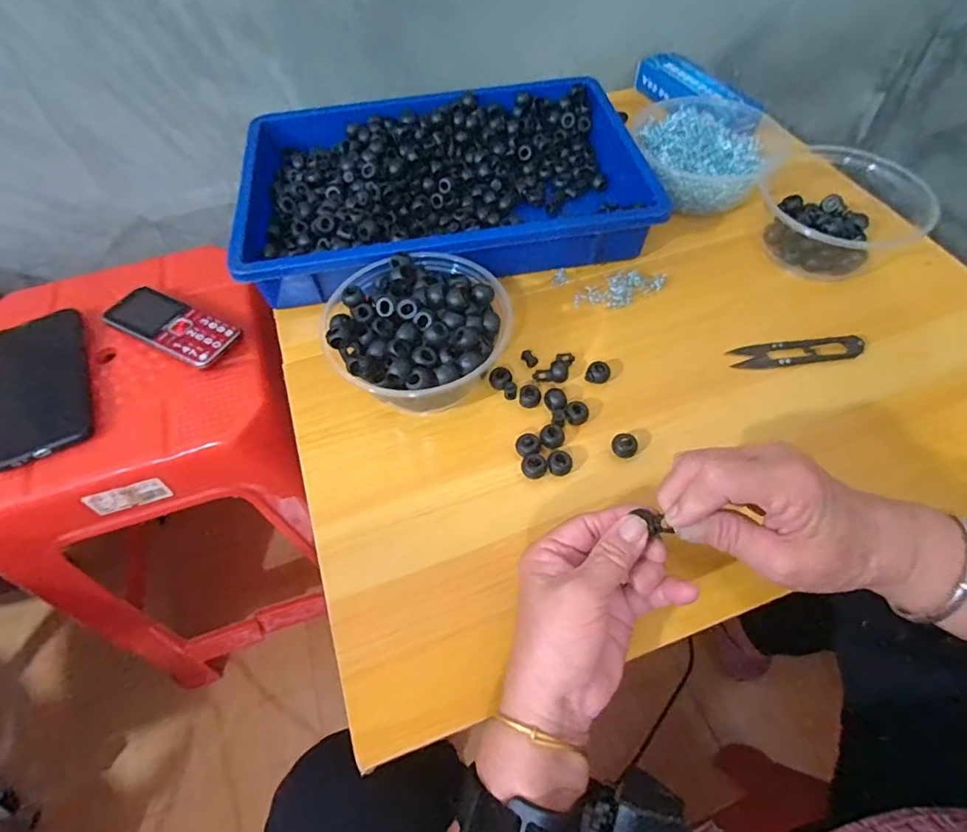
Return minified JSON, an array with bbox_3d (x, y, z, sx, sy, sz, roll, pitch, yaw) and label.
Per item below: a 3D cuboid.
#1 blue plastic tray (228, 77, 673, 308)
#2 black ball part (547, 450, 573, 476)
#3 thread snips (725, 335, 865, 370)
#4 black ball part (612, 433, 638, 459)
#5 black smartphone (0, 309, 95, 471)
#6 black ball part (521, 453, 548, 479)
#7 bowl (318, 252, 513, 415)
[{"bbox_3d":[-0.041,-0.227,0.505,0.374,0.050,0.261,-13,57,-7],"label":"blue plastic tray"},{"bbox_3d":[0.054,0.034,0.366,0.016,0.013,0.016,-1,57,1],"label":"black ball part"},{"bbox_3d":[0.247,-0.051,0.411,0.098,0.012,0.024,-4,57,-1],"label":"thread snips"},{"bbox_3d":[0.101,0.022,0.373,0.018,0.013,0.015,26,61,17],"label":"black ball part"},{"bbox_3d":[-0.393,-0.033,0.459,0.079,0.014,0.173,-25,60,-14],"label":"black smartphone"},{"bbox_3d":[0.036,0.036,0.367,0.018,0.012,0.015,7,57,6],"label":"black ball part"},{"bbox_3d":[-0.049,-0.058,0.394,0.126,0.067,0.120,-1,57,1],"label":"bowl"}]

